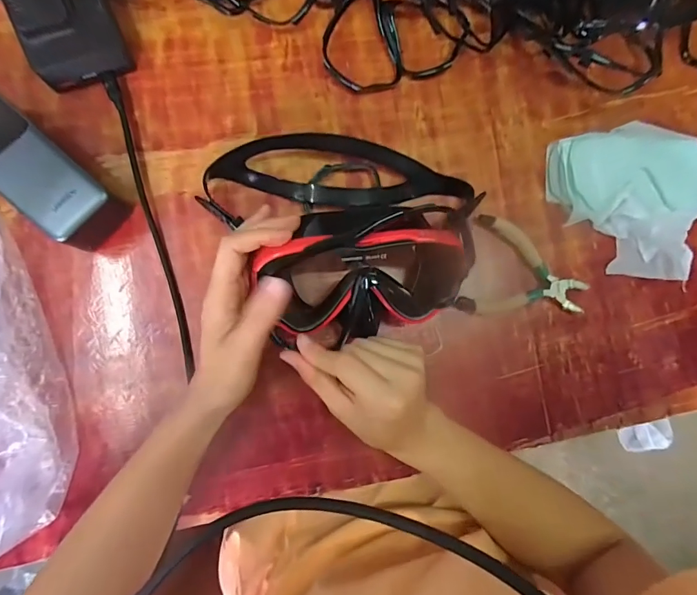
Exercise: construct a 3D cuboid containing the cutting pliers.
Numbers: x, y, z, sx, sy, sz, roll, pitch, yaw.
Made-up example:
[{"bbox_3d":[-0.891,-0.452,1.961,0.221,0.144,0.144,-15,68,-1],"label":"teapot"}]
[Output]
[{"bbox_3d":[0.169,-0.020,0.388,0.117,0.013,0.088,14,85,-7],"label":"cutting pliers"}]

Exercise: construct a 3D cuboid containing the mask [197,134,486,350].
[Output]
[{"bbox_3d":[0.007,-0.062,0.341,0.220,0.095,0.181,-13,89,-8],"label":"mask"}]

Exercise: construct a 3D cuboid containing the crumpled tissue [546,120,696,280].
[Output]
[{"bbox_3d":[0.280,-0.100,0.389,0.162,0.049,0.152,4,86,-8],"label":"crumpled tissue"}]

